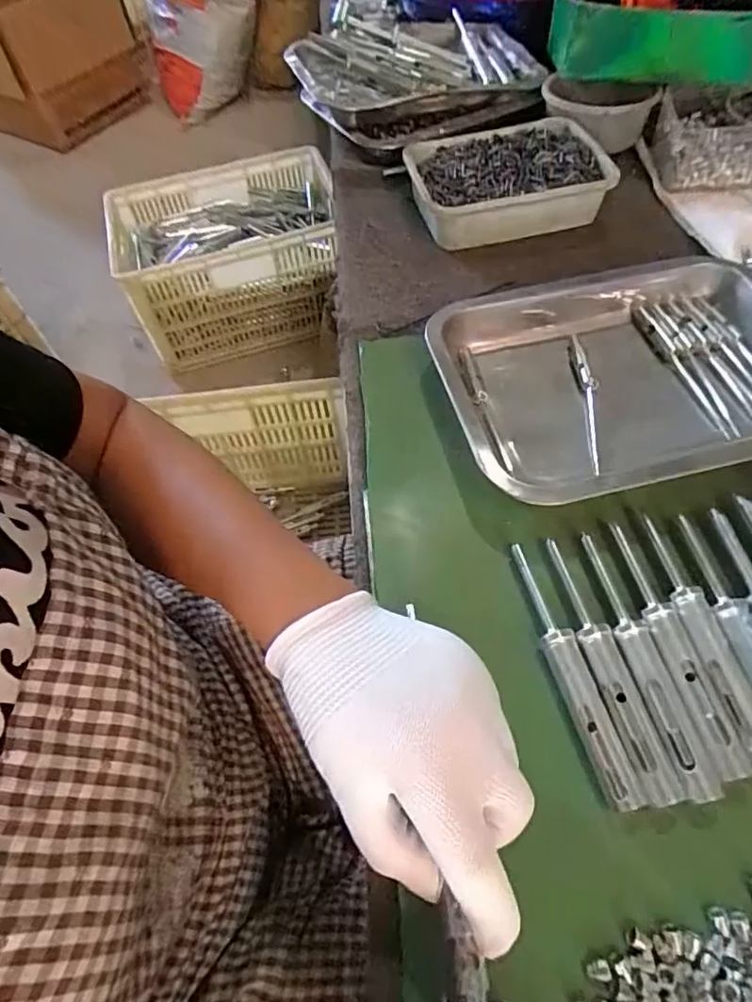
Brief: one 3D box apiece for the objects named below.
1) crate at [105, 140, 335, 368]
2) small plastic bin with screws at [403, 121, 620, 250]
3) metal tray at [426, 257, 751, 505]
[{"bbox_3d":[-0.302,-0.528,1.254,0.478,0.253,0.351,-25,59,-10],"label":"crate"},{"bbox_3d":[0.125,-0.308,0.552,0.183,0.051,0.130,-12,58,-2],"label":"small plastic bin with screws"},{"bbox_3d":[0.183,-0.090,0.407,0.269,0.043,0.194,-14,58,-3],"label":"metal tray"}]

